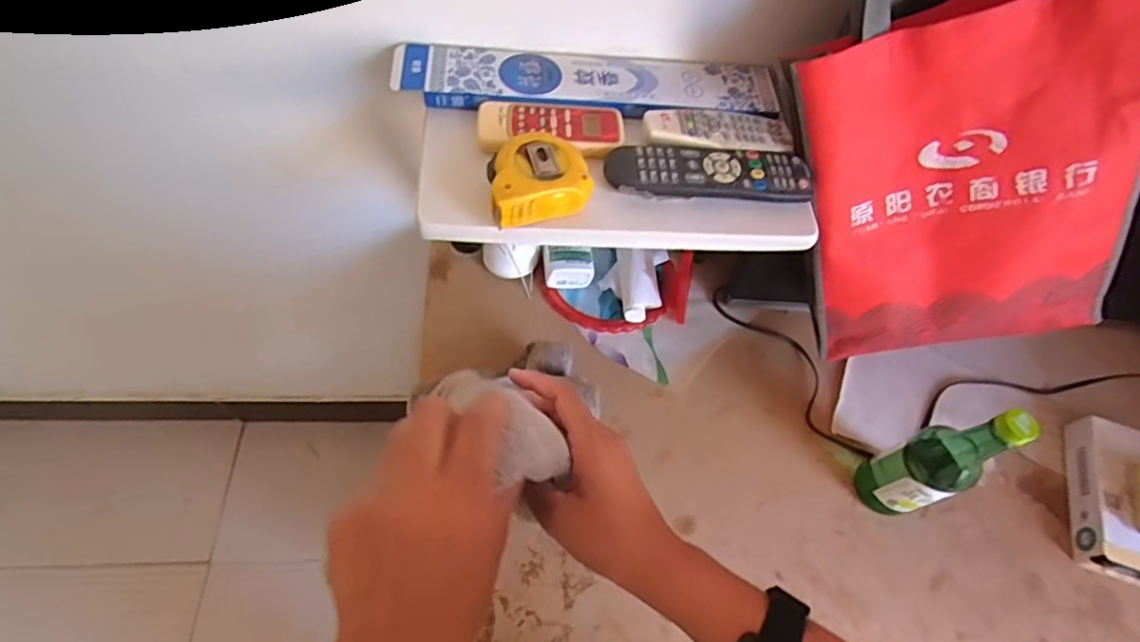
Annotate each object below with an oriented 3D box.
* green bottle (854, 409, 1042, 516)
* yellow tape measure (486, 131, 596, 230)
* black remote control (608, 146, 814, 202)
[{"bbox_3d":[0.358,0.134,0.582,0.070,0.205,0.064,-19,64,-14],"label":"green bottle"},{"bbox_3d":[-0.029,-0.123,0.505,0.083,0.032,0.075,-16,63,-13],"label":"yellow tape measure"},{"bbox_3d":[0.125,-0.134,0.540,0.183,0.019,0.051,-1,61,-5],"label":"black remote control"}]

